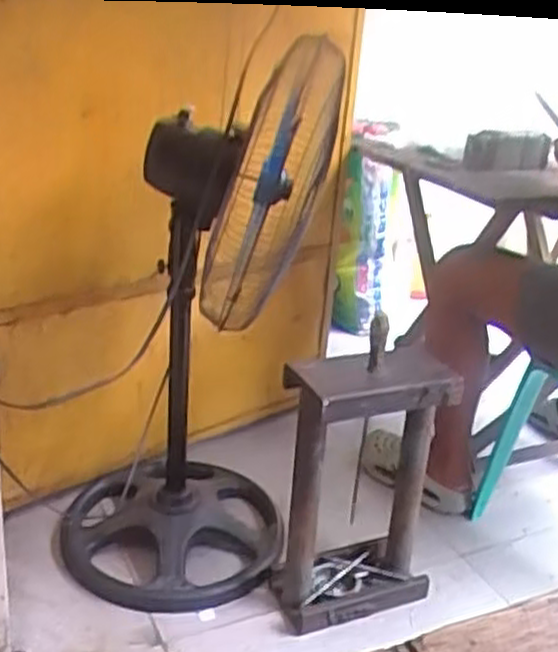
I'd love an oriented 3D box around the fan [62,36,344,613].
[{"bbox_3d":[-0.153,-0.002,1.327,0.390,0.921,0.514,-2,25,-13],"label":"fan"}]

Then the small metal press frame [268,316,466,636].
[{"bbox_3d":[0.141,0.268,1.317,0.271,0.476,0.163,-10,28,-29],"label":"small metal press frame"}]

